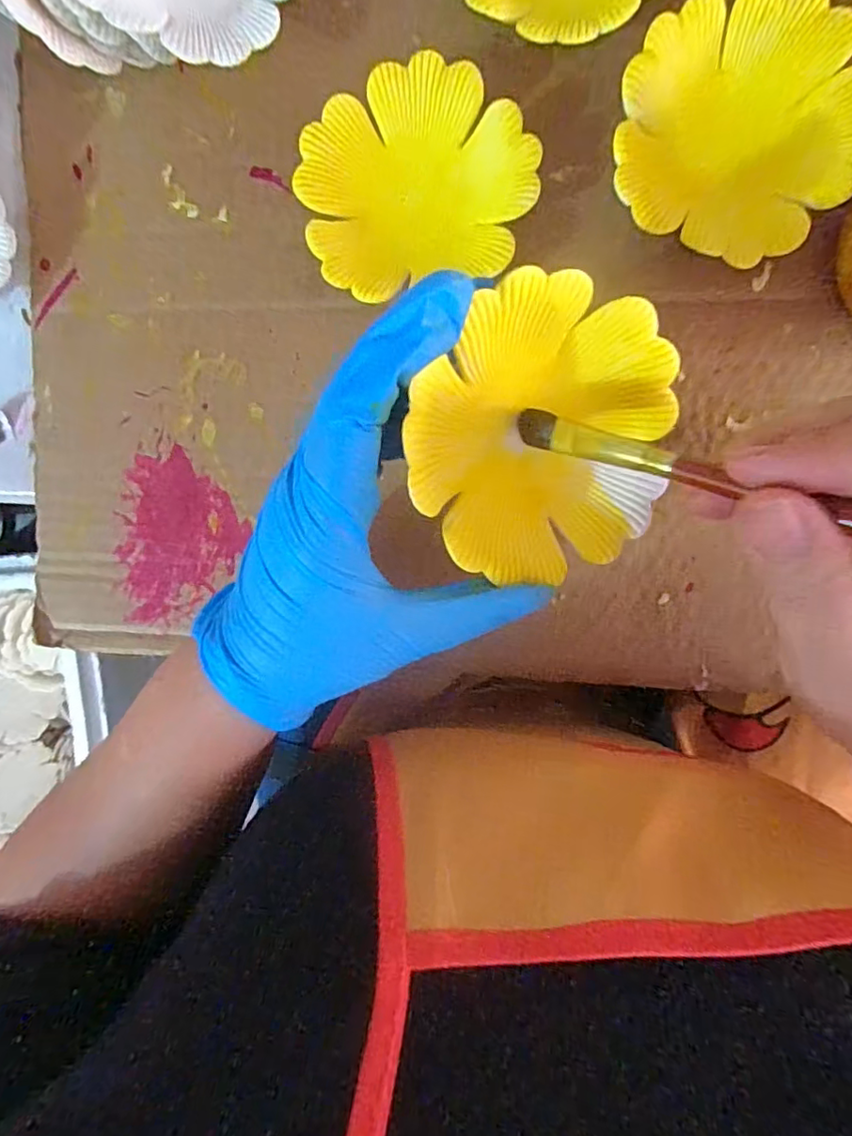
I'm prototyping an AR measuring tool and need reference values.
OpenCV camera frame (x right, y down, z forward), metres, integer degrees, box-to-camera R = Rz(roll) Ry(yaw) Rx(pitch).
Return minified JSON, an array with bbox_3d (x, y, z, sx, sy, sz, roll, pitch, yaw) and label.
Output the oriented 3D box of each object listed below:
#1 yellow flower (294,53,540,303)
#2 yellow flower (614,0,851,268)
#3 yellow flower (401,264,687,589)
[{"bbox_3d":[-0.003,-0.171,0.256,0.100,0.025,0.086,-6,95,7],"label":"yellow flower"},{"bbox_3d":[0.132,-0.185,0.238,0.096,0.024,0.107,23,98,4],"label":"yellow flower"},{"bbox_3d":[0.039,-0.046,0.194,0.098,0.021,0.095,-7,112,-19],"label":"yellow flower"}]

